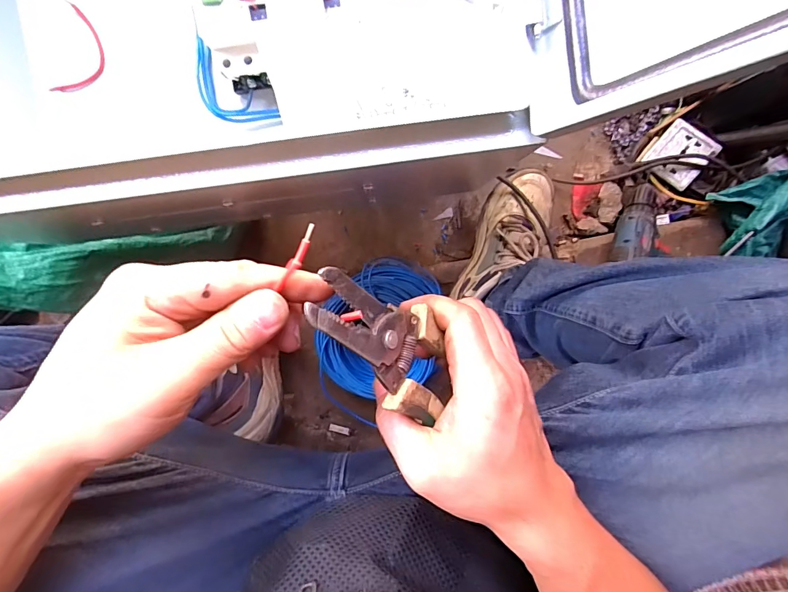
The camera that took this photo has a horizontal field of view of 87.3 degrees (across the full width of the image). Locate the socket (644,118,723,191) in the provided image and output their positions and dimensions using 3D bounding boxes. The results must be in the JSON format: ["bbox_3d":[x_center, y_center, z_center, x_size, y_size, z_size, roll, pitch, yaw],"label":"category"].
[{"bbox_3d":[0.491,-0.242,0.709,0.086,0.012,0.092,35,104,6],"label":"socket"}]

